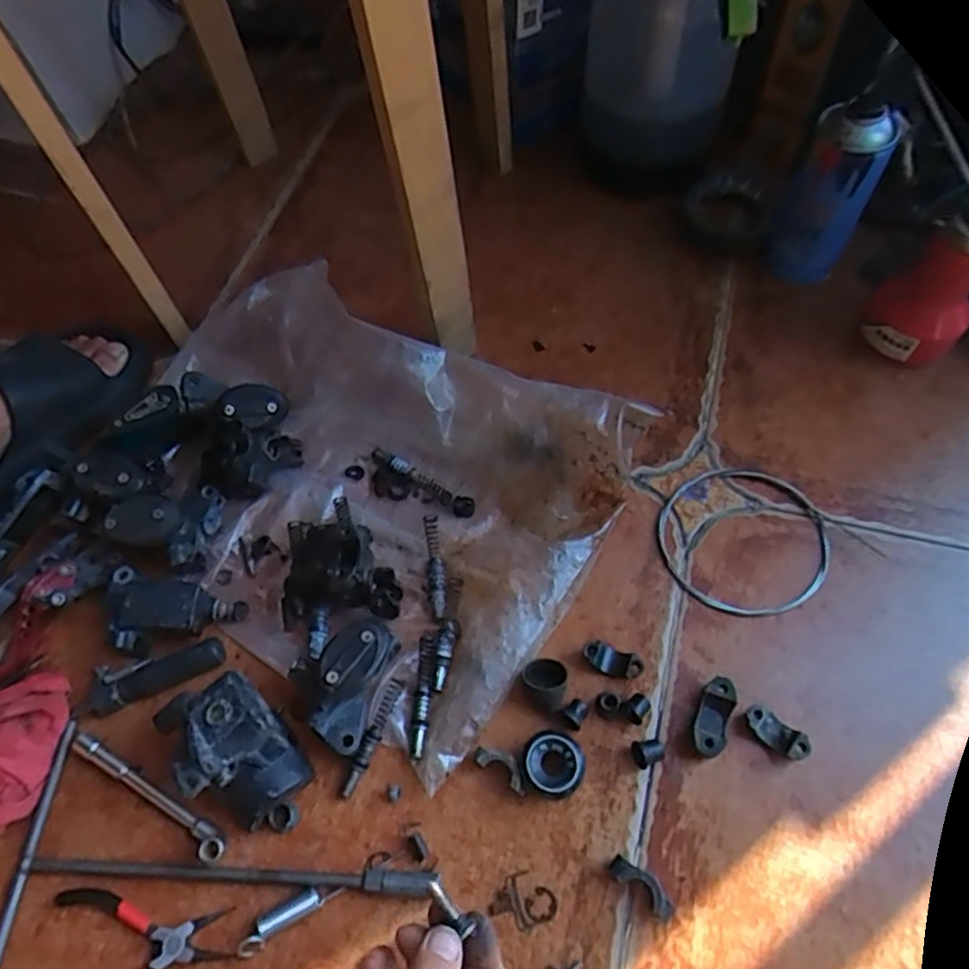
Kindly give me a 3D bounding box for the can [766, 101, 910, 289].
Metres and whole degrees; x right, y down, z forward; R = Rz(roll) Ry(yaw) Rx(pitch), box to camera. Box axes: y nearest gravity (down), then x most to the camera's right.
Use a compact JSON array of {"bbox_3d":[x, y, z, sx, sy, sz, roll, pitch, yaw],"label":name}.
[{"bbox_3d":[0.307,-0.254,0.610,0.067,0.161,0.061,26,65,17],"label":"can"}]

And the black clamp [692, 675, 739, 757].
[{"bbox_3d":[0.156,0.160,0.460,0.021,0.021,0.051,18,63,13],"label":"black clamp"}]

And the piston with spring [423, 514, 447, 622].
[{"bbox_3d":[-0.038,0.065,0.530,0.014,0.010,0.086,-6,60,0],"label":"piston with spring"}]

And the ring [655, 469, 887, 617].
[{"bbox_3d":[0.212,0.041,0.533,0.144,0.006,0.128,-30,63,-13],"label":"ring"}]

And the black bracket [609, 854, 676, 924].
[{"bbox_3d":[0.099,0.250,0.418,0.044,0.020,0.016,36,68,21],"label":"black bracket"}]

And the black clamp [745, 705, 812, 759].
[{"bbox_3d":[0.197,0.169,0.456,0.043,0.020,0.017,36,68,21],"label":"black clamp"}]

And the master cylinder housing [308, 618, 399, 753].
[{"bbox_3d":[-0.097,0.138,0.468,0.051,0.056,0.085,12,62,10],"label":"master cylinder housing"}]

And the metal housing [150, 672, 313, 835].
[{"bbox_3d":[-0.162,0.178,0.442,0.065,0.066,0.101,-33,63,-14],"label":"metal housing"}]

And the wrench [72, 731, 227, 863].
[{"bbox_3d":[-0.230,0.210,0.457,0.144,0.024,0.014,26,65,17],"label":"wrench"}]

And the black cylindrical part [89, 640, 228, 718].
[{"bbox_3d":[-0.246,0.141,0.503,0.102,0.017,0.032,-18,61,-7],"label":"black cylindrical part"}]

